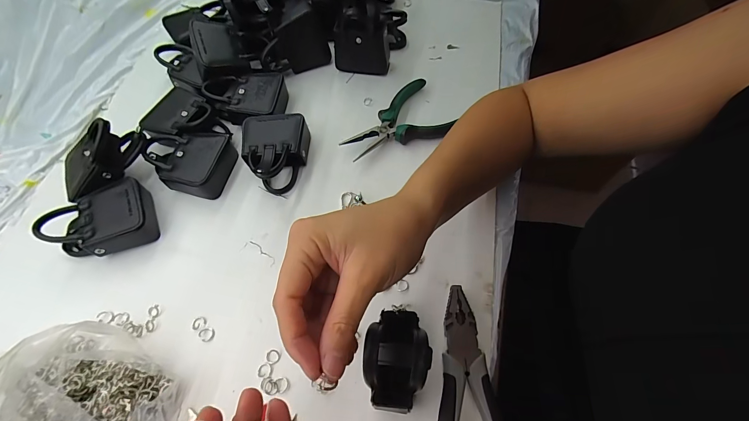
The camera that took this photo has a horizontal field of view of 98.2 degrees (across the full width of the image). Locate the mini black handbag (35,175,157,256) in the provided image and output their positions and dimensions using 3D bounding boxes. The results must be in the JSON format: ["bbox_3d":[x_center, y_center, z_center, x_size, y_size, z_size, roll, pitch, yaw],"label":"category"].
[{"bbox_3d":[-0.297,0.016,0.356,0.099,0.041,0.077,-29,65,-13],"label":"mini black handbag"}]

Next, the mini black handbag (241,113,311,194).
[{"bbox_3d":[-0.118,-0.071,0.390,0.075,0.048,0.101,-7,62,-2],"label":"mini black handbag"}]

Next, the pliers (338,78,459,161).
[{"bbox_3d":[0.031,-0.109,0.419,0.145,0.021,0.088,-33,66,-14],"label":"pliers"}]

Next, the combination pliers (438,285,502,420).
[{"bbox_3d":[0.077,0.162,0.272,0.051,0.022,0.190,-1,62,1],"label":"combination pliers"}]

